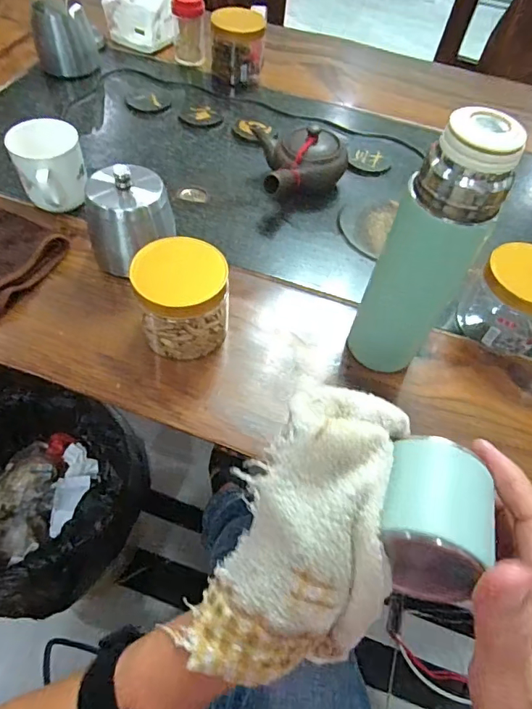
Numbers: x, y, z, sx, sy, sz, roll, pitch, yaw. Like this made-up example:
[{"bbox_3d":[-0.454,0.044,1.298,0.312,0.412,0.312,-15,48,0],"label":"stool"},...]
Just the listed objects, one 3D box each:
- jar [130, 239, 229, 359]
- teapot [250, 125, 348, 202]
[{"bbox_3d":[-0.074,-0.045,0.428,0.079,0.100,0.065,-5,57,-9],"label":"jar"},{"bbox_3d":[0.048,-0.237,0.601,0.116,0.063,0.121,-4,57,-9],"label":"teapot"}]

